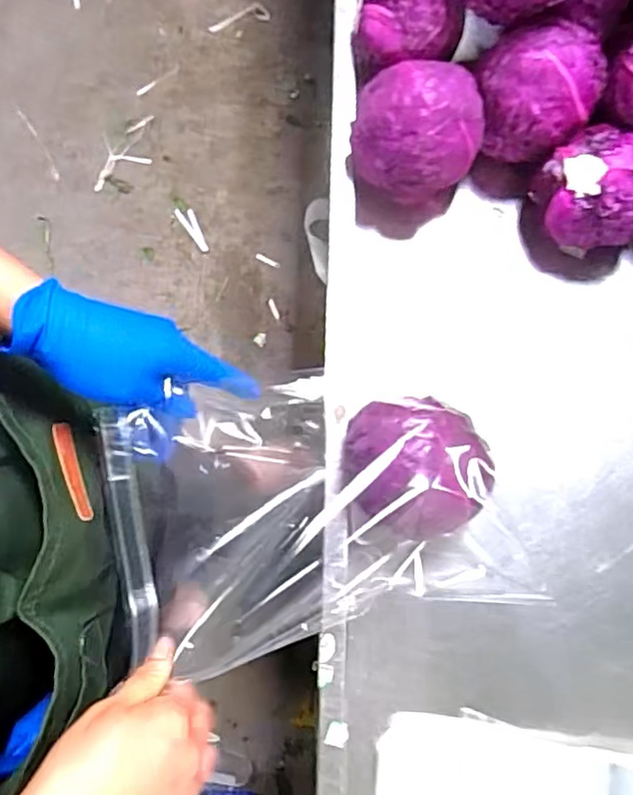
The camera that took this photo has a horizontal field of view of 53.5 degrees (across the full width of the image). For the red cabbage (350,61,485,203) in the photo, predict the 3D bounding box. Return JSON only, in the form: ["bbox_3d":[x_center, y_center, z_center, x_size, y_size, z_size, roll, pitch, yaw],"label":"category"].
[{"bbox_3d":[0.090,-0.236,0.558,0.115,0.092,0.101,1,78,0],"label":"red cabbage"}]

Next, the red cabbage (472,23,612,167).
[{"bbox_3d":[0.196,-0.275,0.560,0.107,0.084,0.102,26,79,5],"label":"red cabbage"}]

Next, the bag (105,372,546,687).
[{"bbox_3d":[0.007,0.088,0.498,0.307,0.112,0.177,-9,78,-2],"label":"bag"}]

